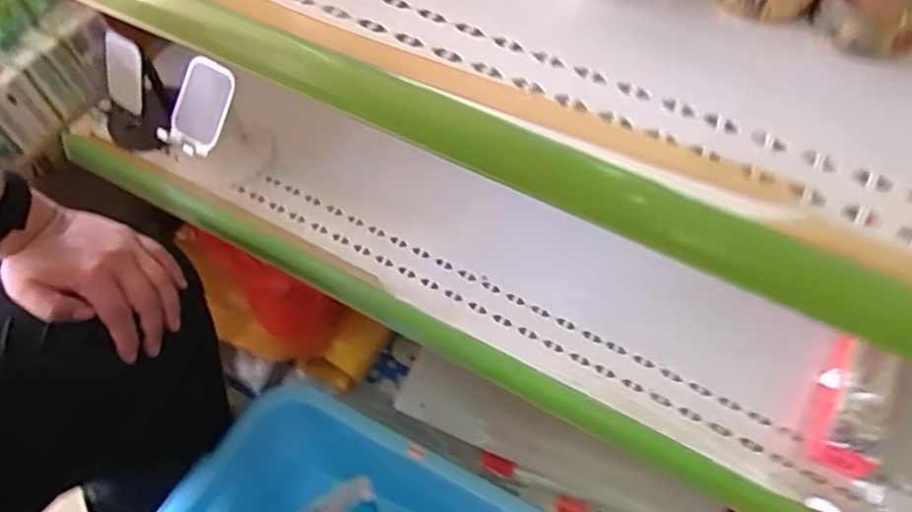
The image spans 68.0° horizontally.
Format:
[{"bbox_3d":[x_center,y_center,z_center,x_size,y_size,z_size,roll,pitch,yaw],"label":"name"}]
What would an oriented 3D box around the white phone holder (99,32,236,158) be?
[{"bbox_3d":[-0.285,-0.144,0.671,0.148,0.101,0.077,23,62,14],"label":"white phone holder"}]

